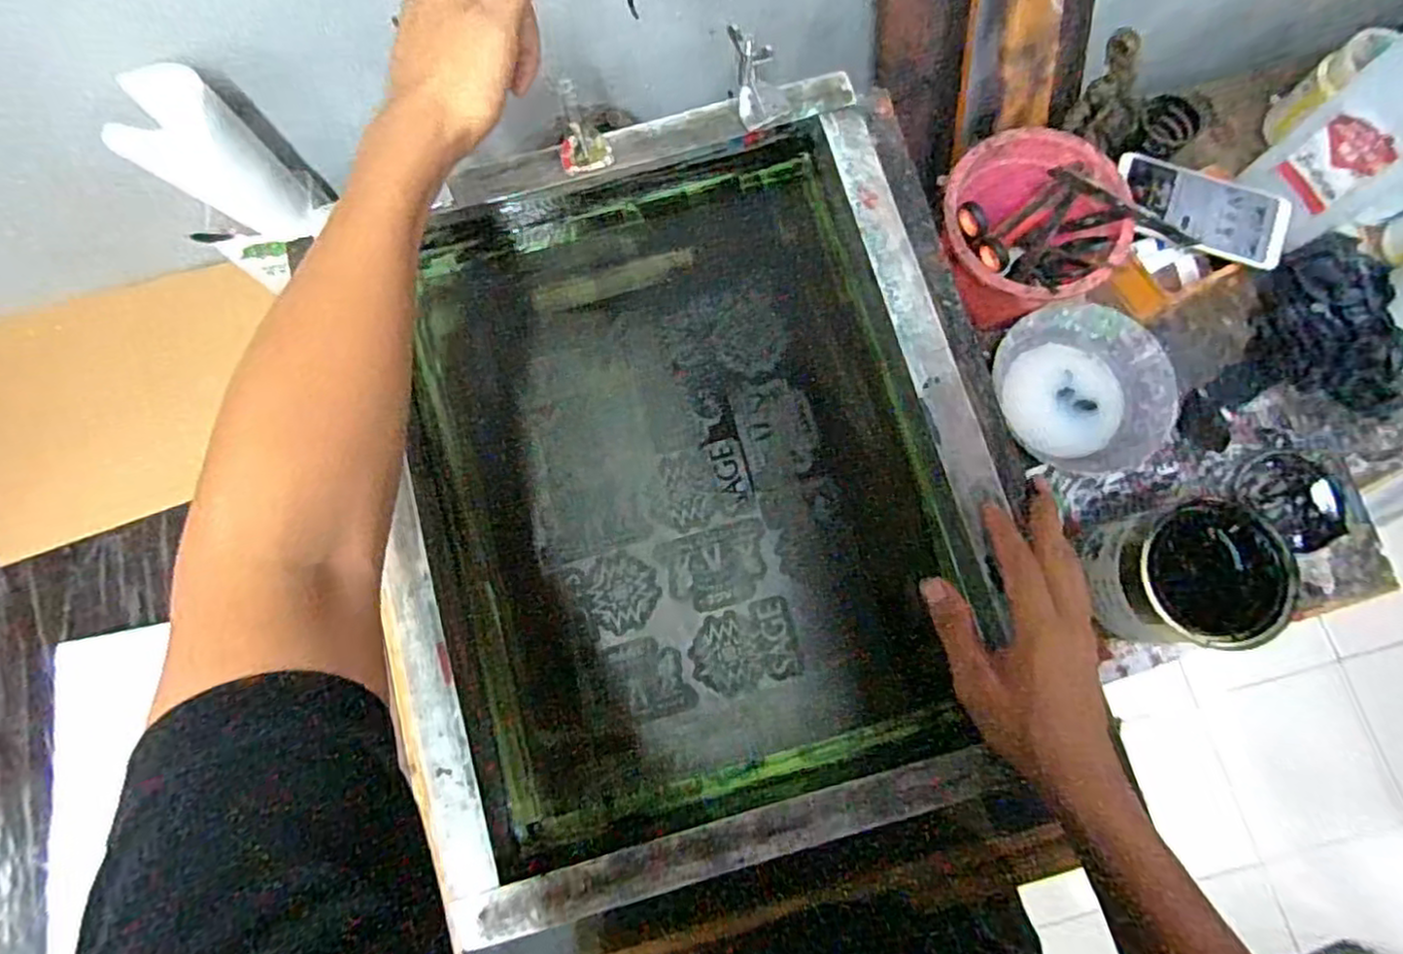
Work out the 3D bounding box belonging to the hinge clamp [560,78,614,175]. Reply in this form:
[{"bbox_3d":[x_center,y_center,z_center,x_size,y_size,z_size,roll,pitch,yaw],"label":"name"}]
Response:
[{"bbox_3d":[-0.086,-0.252,0.481,0.042,0.035,0.053,-17,77,-3],"label":"hinge clamp"}]

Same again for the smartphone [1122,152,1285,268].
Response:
[{"bbox_3d":[0.469,-0.251,0.631,0.158,0.013,0.066,23,93,7],"label":"smartphone"}]

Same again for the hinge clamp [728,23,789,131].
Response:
[{"bbox_3d":[0.037,-0.293,0.487,0.030,0.065,0.028,-27,38,-5],"label":"hinge clamp"}]

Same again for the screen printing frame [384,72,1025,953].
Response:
[{"bbox_3d":[-0.018,-0.003,0.473,0.397,0.053,0.495,-15,80,-3],"label":"screen printing frame"}]

